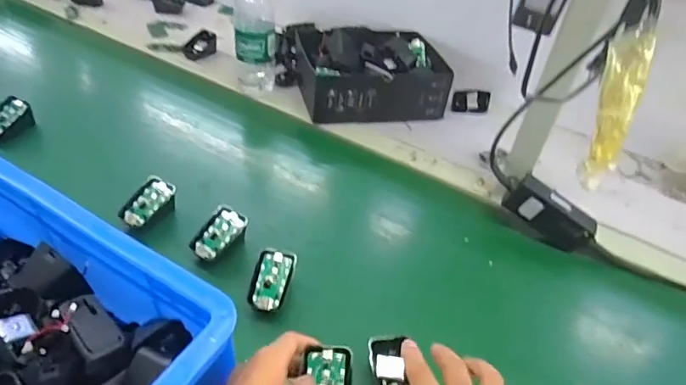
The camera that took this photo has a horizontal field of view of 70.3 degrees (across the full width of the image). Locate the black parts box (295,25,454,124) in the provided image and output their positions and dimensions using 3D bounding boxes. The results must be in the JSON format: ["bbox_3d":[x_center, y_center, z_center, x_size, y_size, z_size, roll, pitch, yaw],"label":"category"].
[{"bbox_3d":[0.050,-0.216,0.879,0.244,0.095,0.197,-5,43,-12],"label":"black parts box"}]

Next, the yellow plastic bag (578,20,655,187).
[{"bbox_3d":[0.123,-0.038,0.219,0.018,0.072,0.008,11,12,4],"label":"yellow plastic bag"}]

